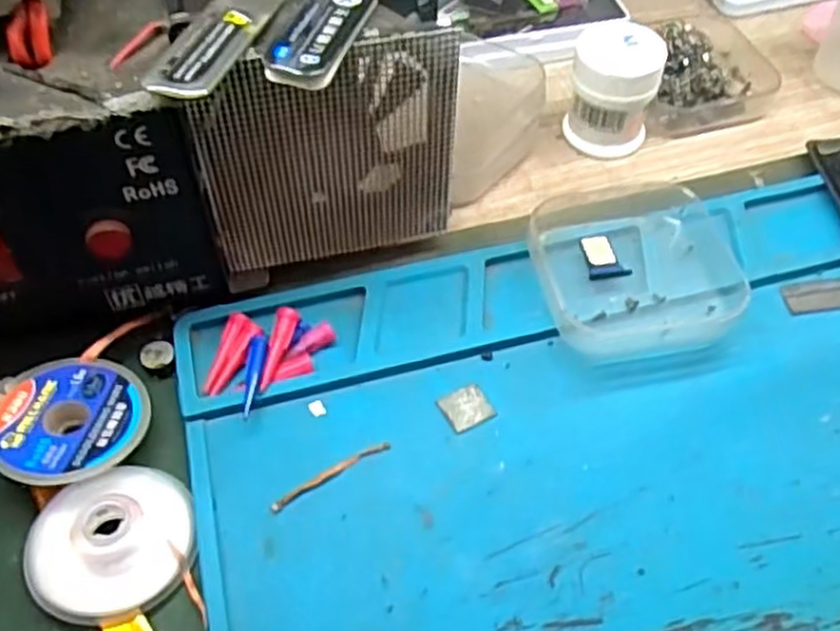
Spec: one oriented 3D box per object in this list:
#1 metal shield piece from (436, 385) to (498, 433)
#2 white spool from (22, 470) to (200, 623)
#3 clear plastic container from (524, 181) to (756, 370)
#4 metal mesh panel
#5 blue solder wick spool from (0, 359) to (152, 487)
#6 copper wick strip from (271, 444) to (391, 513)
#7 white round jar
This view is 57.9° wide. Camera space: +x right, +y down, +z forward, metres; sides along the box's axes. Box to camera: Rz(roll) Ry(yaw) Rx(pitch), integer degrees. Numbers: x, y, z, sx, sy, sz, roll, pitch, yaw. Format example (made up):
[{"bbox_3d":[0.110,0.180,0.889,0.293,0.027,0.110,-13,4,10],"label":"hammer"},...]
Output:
[{"bbox_3d":[0.015,0.029,0.237,0.014,0.004,0.014,-23,55,-18],"label":"metal shield piece"},{"bbox_3d":[-0.084,0.062,0.208,0.043,0.010,0.038,-22,56,-14],"label":"white spool"},{"bbox_3d":[0.075,-0.018,0.261,0.069,0.017,0.066,-12,54,-8],"label":"clear plastic container"},{"bbox_3d":[-0.027,-0.049,0.243,0.079,0.080,0.015,-17,55,-11],"label":"metal mesh panel"},{"bbox_3d":[-0.105,0.031,0.226,0.044,0.009,0.044,8,44,-8],"label":"blue solder wick spool"},{"bbox_3d":[-0.026,0.046,0.223,0.038,0.004,0.004,-28,58,-18],"label":"copper wick strip"},{"bbox_3d":[0.078,-0.093,0.305,0.033,0.037,0.030,-1,53,1],"label":"white round jar"}]

